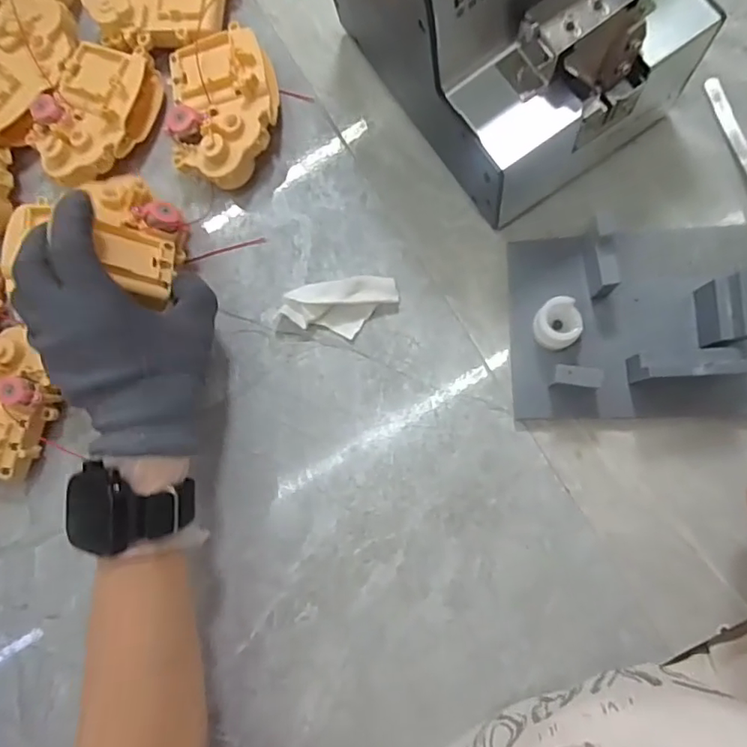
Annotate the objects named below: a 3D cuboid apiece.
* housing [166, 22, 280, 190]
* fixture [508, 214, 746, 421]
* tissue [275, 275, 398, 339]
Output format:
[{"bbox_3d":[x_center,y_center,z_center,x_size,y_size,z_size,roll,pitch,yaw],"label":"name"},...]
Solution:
[{"bbox_3d":[-0.099,-0.176,0.366,0.071,0.038,0.105,-5,83,10],"label":"housing"},{"bbox_3d":[0.148,-0.032,0.302,0.136,0.045,0.114,-2,83,10],"label":"fixture"},{"bbox_3d":[-0.025,-0.042,0.349,0.081,0.013,0.035,-7,83,9],"label":"tissue"}]

